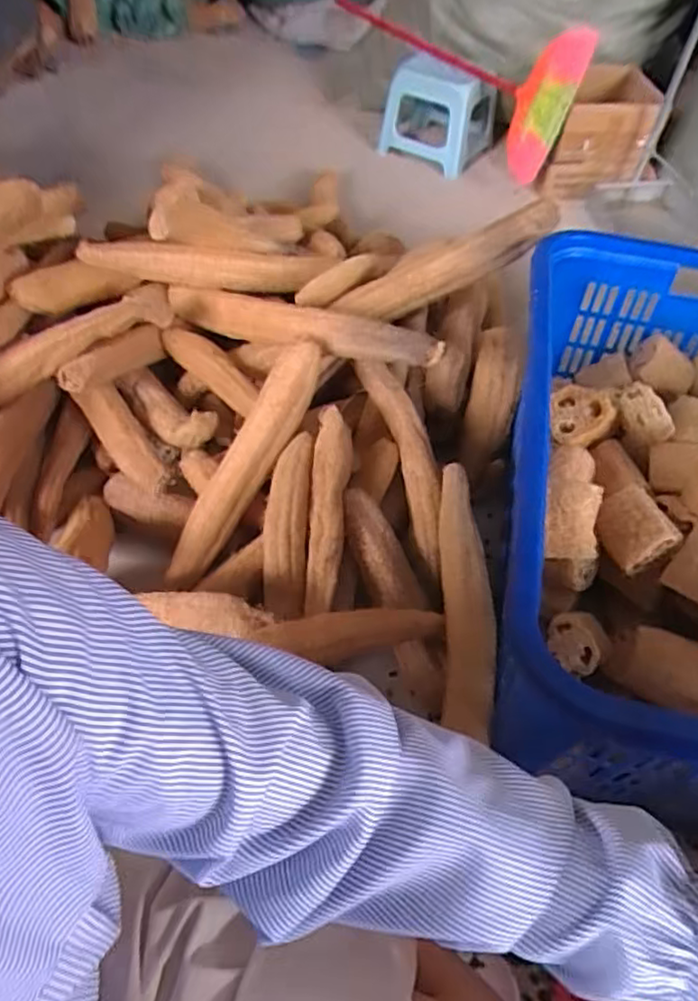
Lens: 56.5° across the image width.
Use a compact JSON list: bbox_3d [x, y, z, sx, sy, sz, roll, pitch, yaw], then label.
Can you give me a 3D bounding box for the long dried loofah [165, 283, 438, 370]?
[{"bbox_3d":[-0.094,-0.268,1.014,0.527,0.072,0.072,19,50,31],"label":"long dried loofah"}]

